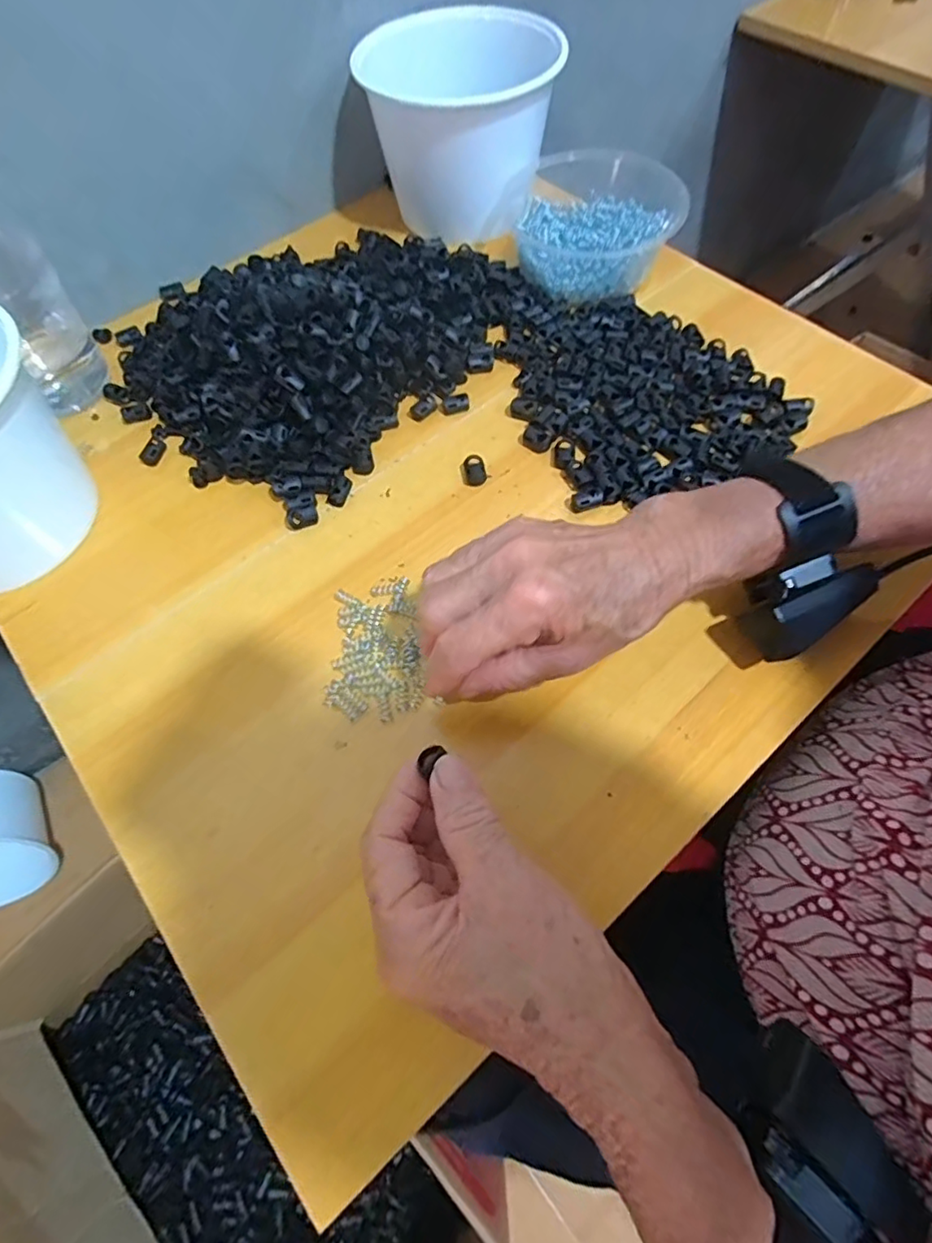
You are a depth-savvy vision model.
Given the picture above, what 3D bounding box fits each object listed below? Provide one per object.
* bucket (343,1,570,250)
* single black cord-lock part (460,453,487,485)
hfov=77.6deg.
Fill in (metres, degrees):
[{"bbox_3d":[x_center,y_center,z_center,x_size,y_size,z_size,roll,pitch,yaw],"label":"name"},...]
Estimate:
[{"bbox_3d":[0.004,-0.420,0.489,0.144,0.107,0.141,15,65,10],"label":"bucket"},{"bbox_3d":[0.005,-0.106,0.404,0.018,0.007,0.021,-7,63,0],"label":"single black cord-lock part"}]

